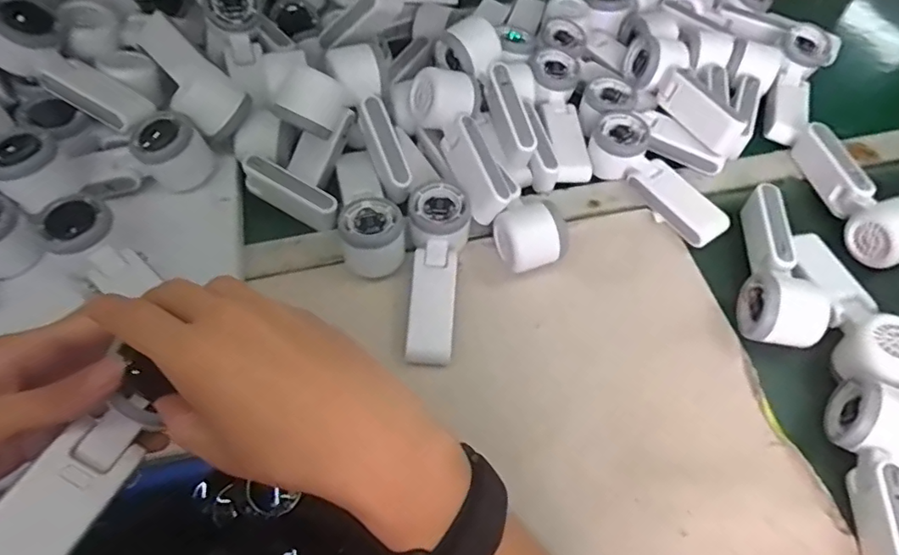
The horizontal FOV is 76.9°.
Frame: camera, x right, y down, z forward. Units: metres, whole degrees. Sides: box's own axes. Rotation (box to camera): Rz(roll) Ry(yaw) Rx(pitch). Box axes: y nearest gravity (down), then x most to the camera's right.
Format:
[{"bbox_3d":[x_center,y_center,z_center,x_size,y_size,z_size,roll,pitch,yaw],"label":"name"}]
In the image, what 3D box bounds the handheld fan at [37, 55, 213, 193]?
[{"bbox_3d":[-0.301,-0.147,0.534,0.168,0.064,0.060,38,64,5],"label":"handheld fan"}]

